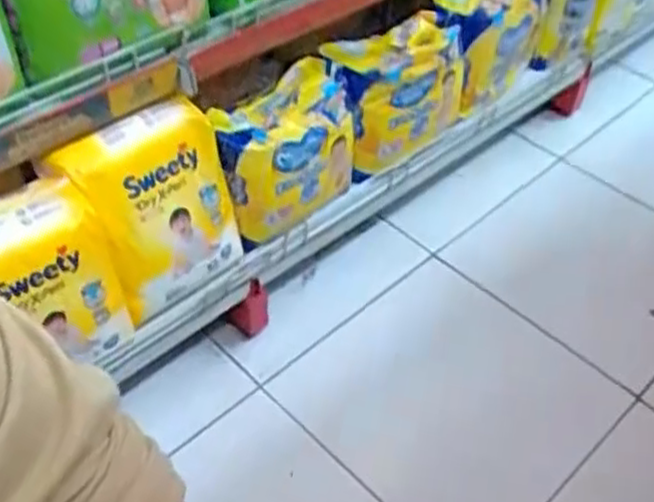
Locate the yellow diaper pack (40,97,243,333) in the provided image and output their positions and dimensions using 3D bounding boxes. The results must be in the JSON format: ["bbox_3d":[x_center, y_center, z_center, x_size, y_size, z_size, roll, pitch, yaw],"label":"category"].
[{"bbox_3d":[-0.211,-0.054,0.918,0.108,0.249,0.180,33,53,26],"label":"yellow diaper pack"}]

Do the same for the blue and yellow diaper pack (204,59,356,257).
[{"bbox_3d":[-0.059,-0.135,1.035,0.111,0.180,0.203,36,54,28],"label":"blue and yellow diaper pack"}]

